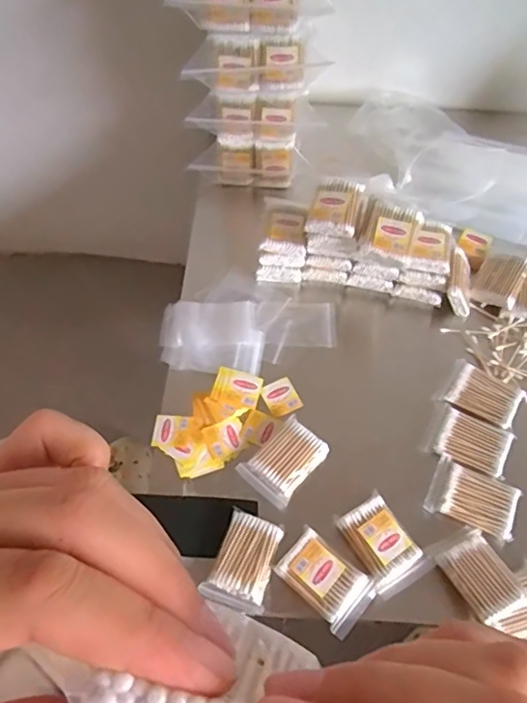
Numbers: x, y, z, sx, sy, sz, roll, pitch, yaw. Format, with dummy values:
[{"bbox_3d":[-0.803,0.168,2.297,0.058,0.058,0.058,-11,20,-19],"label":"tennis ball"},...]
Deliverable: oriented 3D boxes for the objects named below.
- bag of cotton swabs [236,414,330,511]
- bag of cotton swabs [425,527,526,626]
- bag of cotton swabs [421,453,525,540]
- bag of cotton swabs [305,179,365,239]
[{"bbox_3d":[0.024,0.121,0.613,0.061,0.017,0.086,37,66,19],"label":"bag of cotton swabs"},{"bbox_3d":[0.211,0.215,0.538,0.056,0.019,0.082,-22,62,-13],"label":"bag of cotton swabs"},{"bbox_3d":[0.224,0.154,0.589,0.088,0.012,0.062,24,62,13],"label":"bag of cotton swabs"},{"bbox_3d":[0.085,-0.171,0.658,0.056,0.022,0.070,14,61,7],"label":"bag of cotton swabs"}]

